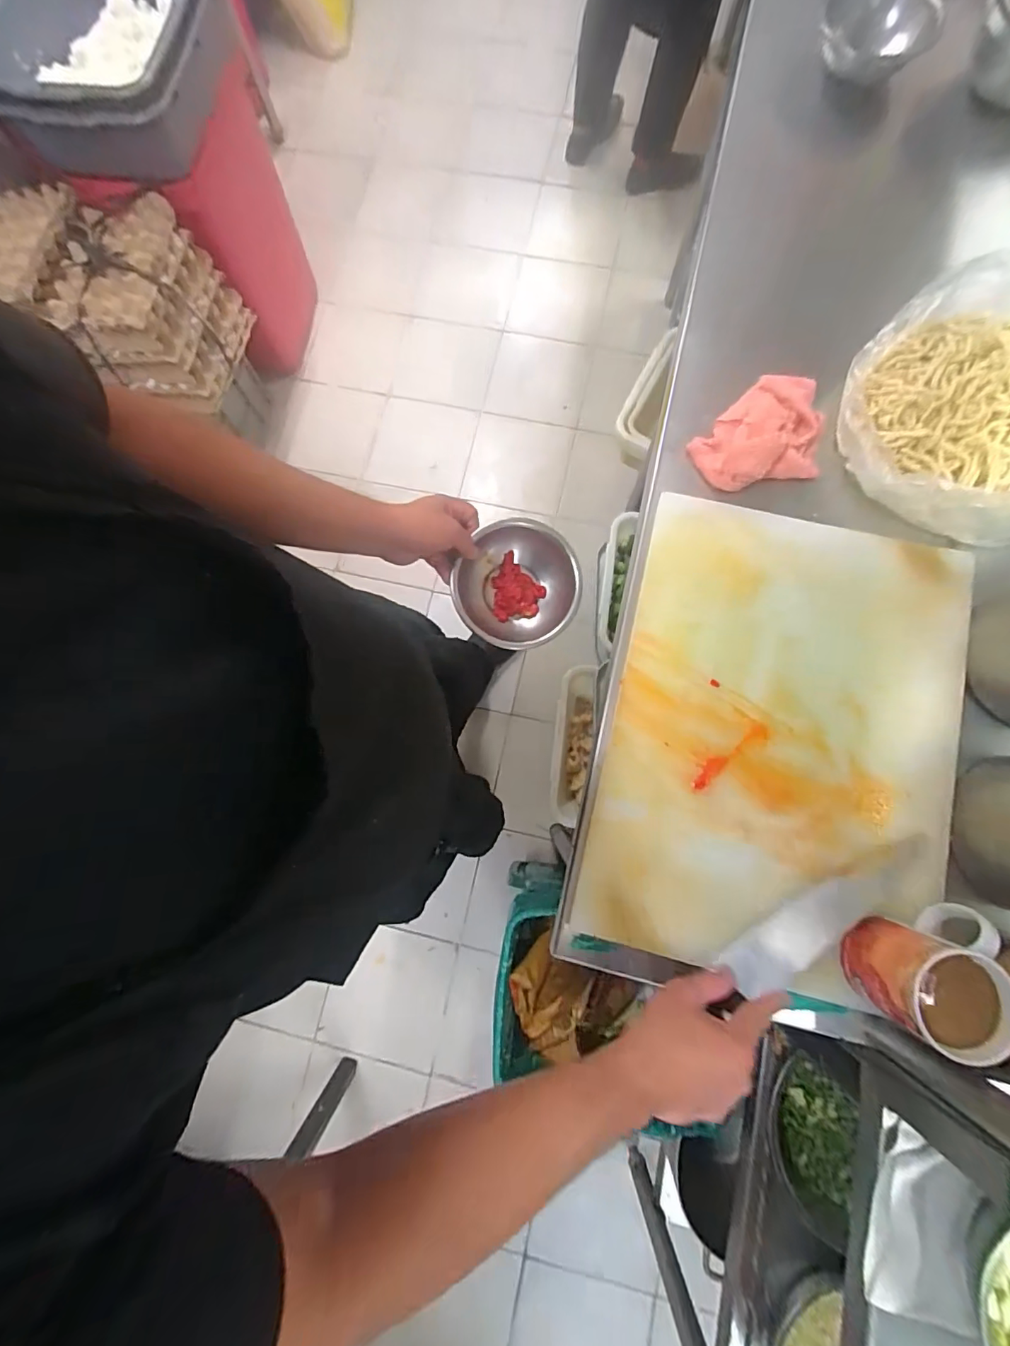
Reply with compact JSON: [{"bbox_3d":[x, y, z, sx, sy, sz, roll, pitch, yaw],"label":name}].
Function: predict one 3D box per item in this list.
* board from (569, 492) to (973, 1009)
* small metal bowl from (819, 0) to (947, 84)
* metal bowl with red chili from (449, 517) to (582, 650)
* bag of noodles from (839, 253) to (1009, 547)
[{"bbox_3d":[0.289,0.060,0.529,0.331,0.035,0.478,13,79,3],"label":"board"},{"bbox_3d":[0.524,-0.913,0.712,0.149,0.054,0.154,14,80,5],"label":"small metal bowl"},{"bbox_3d":[0.017,-0.104,0.630,0.144,0.058,0.157,0,79,1],"label":"metal bowl with red chili"},{"bbox_3d":[0.521,-0.290,0.556,0.273,0.074,0.271,37,83,9],"label":"bag of noodles"}]

